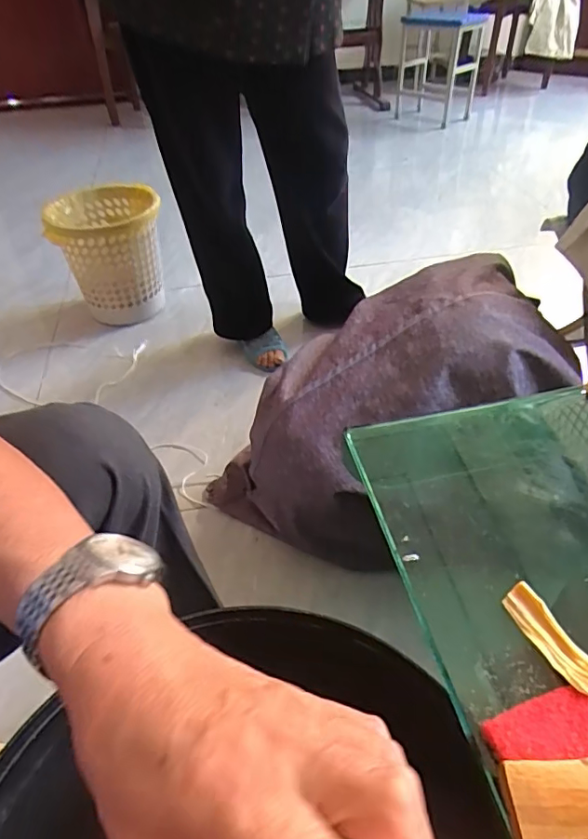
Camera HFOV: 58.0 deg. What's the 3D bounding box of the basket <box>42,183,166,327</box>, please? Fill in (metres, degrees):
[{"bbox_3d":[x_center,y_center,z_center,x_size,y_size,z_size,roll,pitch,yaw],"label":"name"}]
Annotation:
[{"bbox_3d":[-0.427,-0.388,1.282,0.245,0.276,0.221,-8,43,-5],"label":"basket"}]

